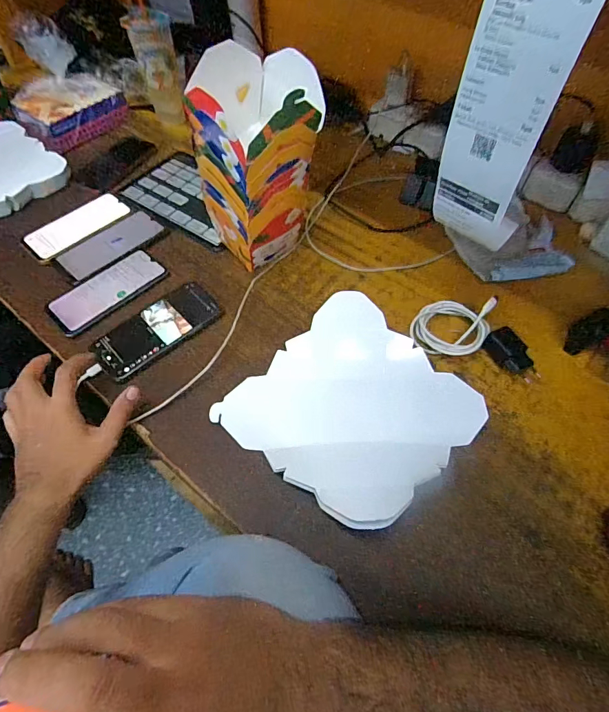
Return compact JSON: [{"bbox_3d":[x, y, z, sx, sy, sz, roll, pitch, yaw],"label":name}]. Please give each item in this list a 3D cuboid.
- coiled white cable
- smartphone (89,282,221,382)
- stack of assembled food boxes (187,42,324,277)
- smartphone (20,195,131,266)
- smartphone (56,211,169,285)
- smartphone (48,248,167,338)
[{"bbox_3d":[0.194,-0.040,0.537,0.097,0.041,0.086,11,59,7],"label":"coiled white cable"},{"bbox_3d":[-0.202,-0.041,0.555,0.167,0.007,0.083,-39,66,-21],"label":"smartphone"},{"bbox_3d":[-0.056,-0.222,0.523,0.129,0.257,0.115,36,65,20],"label":"stack of assembled food boxes"},{"bbox_3d":[-0.373,-0.214,0.670,0.088,0.007,0.167,36,65,20],"label":"smartphone"},{"bbox_3d":[-0.303,-0.176,0.639,0.083,0.004,0.162,38,66,21],"label":"smartphone"},{"bbox_3d":[-0.289,-0.099,0.593,0.080,0.004,0.162,40,66,22],"label":"smartphone"}]

